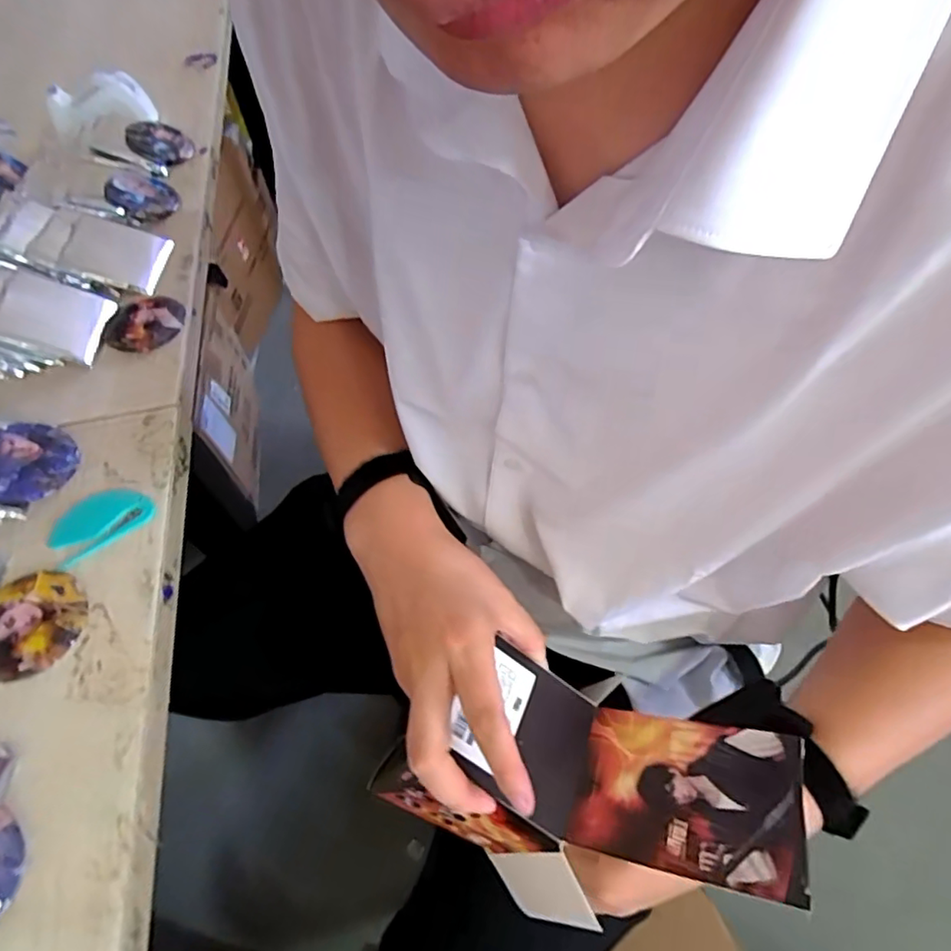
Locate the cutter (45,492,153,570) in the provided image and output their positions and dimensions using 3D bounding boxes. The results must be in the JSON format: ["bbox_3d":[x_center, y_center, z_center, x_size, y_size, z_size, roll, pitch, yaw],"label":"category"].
[{"bbox_3d":[-0.276,0.033,0.424,0.069,0.007,0.045,-36,62,-18],"label":"cutter"}]

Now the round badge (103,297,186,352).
[{"bbox_3d":[-0.309,-0.142,0.537,0.073,0.009,0.068,-1,57,2],"label":"round badge"}]

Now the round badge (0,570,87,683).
[{"bbox_3d":[-0.295,0.098,0.380,0.070,0.014,0.071,-1,57,2],"label":"round badge"}]

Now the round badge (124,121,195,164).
[{"bbox_3d":[-0.383,-0.404,0.698,0.074,0.009,0.071,9,59,-16],"label":"round badge"}]

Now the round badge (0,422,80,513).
[{"bbox_3d":[-0.348,-0.010,0.441,0.071,0.012,0.070,11,54,-15],"label":"round badge"}]

